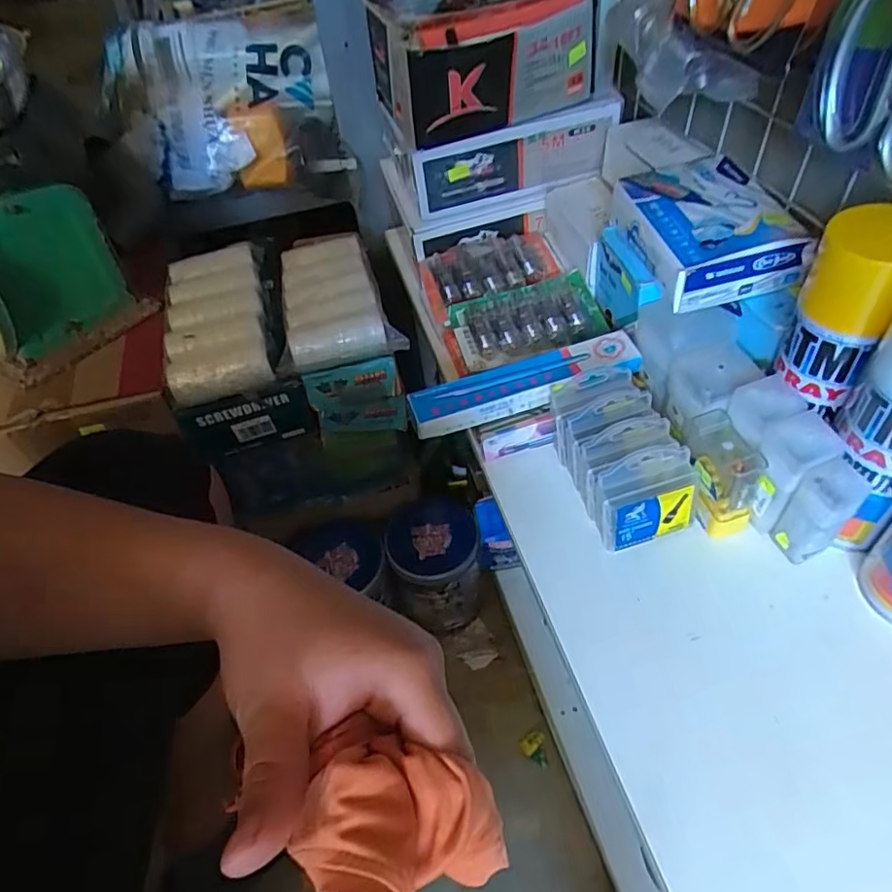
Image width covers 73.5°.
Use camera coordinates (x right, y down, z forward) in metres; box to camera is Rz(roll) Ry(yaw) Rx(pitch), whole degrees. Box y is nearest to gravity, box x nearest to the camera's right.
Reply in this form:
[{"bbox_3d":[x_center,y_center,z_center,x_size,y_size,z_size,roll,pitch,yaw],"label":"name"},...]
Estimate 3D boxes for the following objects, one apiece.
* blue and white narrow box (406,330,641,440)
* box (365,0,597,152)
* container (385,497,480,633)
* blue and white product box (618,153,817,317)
[{"bbox_3d":[0.069,-0.055,0.521,0.204,0.030,0.044,-14,49,-7],"label":"blue and white narrow box"},{"bbox_3d":[0.039,-0.391,0.599,0.199,0.092,0.157,-15,49,-7],"label":"box"},{"bbox_3d":[-0.013,0.157,0.763,0.108,0.153,0.102,-3,49,3],"label":"container"},{"bbox_3d":[0.213,-0.182,0.495,0.102,0.048,0.150,-9,49,-2],"label":"blue and white product box"}]

